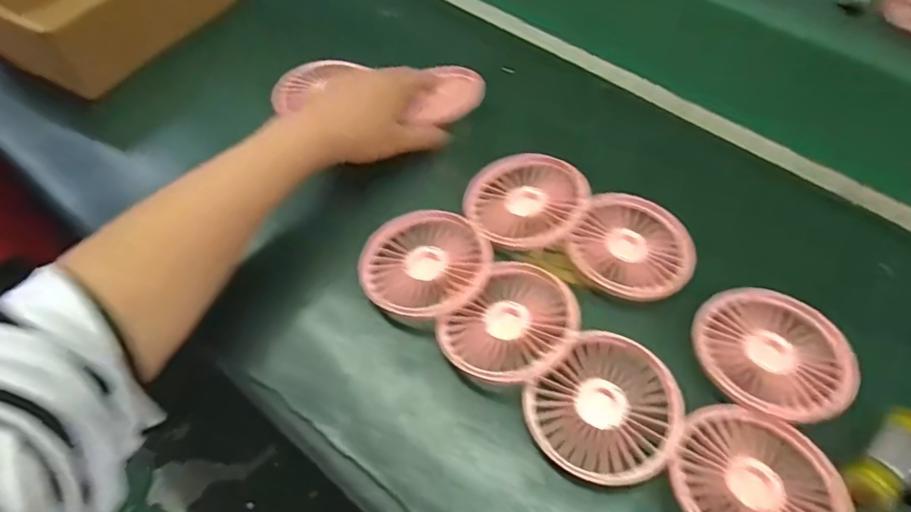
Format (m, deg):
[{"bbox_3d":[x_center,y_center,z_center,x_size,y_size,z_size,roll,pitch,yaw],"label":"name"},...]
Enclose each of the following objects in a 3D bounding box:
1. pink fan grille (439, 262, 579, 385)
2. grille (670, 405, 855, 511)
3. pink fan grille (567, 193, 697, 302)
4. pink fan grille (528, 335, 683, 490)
[{"bbox_3d":[0.038,0.045,0.339,0.073,0.016,0.080,-1,58,1],"label":"pink fan grille"},{"bbox_3d":[0.165,0.126,0.287,0.082,0.011,0.087,1,56,-1],"label":"grille"},{"bbox_3d":[0.132,-0.009,0.386,0.083,0.011,0.087,1,56,-1],"label":"pink fan grille"},{"bbox_3d":[0.091,0.092,0.316,0.087,0.012,0.080,1,56,-1],"label":"pink fan grille"}]

